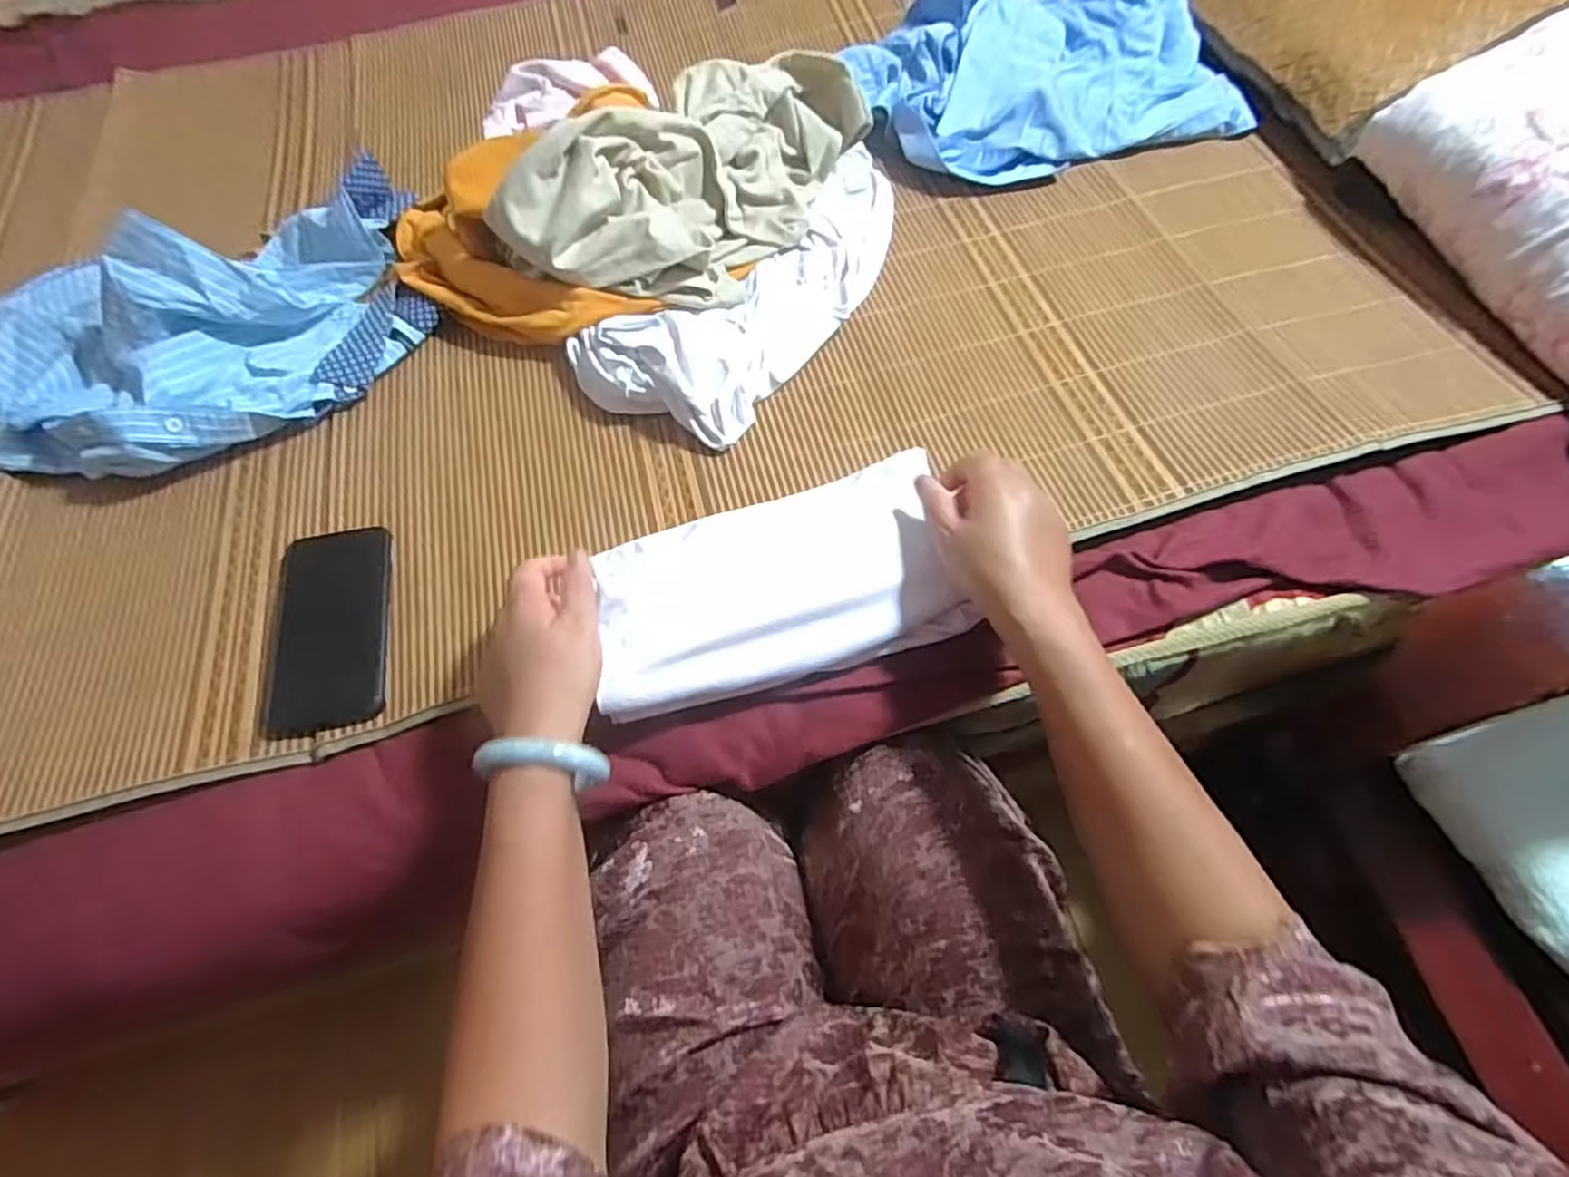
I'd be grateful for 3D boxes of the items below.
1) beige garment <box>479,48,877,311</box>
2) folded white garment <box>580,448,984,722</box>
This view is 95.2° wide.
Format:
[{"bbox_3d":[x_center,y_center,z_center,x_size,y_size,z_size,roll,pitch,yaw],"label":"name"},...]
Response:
[{"bbox_3d":[-0.074,-0.400,0.679,0.165,0.134,0.372,33,69,19],"label":"beige garment"},{"bbox_3d":[-0.006,-0.004,0.514,0.255,0.032,0.143,-19,63,-6],"label":"folded white garment"}]

